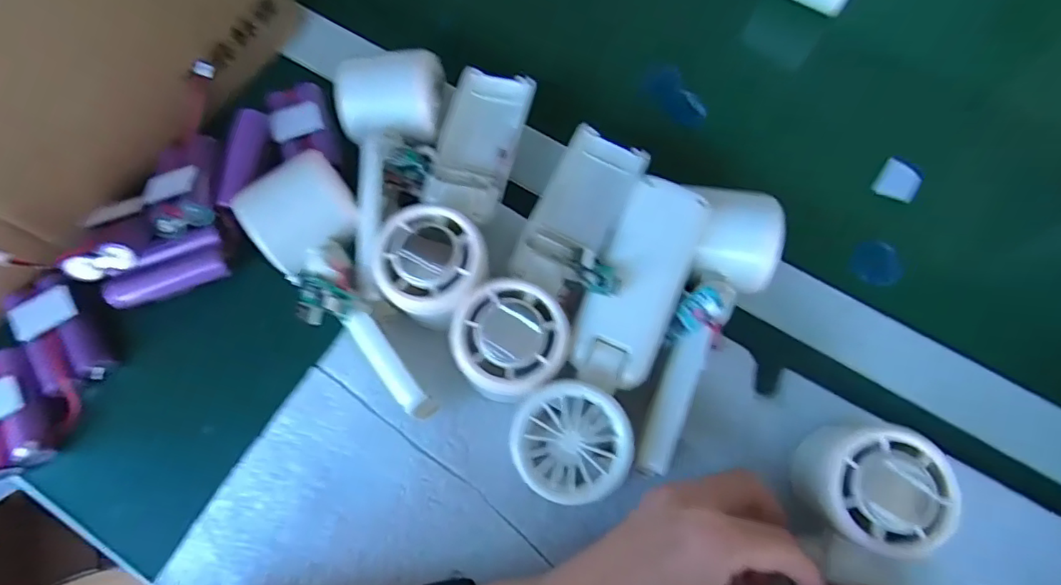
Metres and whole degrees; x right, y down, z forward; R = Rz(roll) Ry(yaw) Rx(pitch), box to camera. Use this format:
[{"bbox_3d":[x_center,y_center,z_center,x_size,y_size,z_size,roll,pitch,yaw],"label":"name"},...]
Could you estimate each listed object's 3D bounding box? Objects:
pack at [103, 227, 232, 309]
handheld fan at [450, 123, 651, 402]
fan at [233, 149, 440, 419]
[{"bbox_3d":[-0.215,-0.013,0.337,0.066,0.019,0.030,-25,98,-11],"label":"pack"},{"bbox_3d":[0.017,-0.019,0.302,0.057,0.045,0.163,28,74,8],"label":"handheld fan"},{"bbox_3d":[-0.097,-0.004,0.308,0.056,0.050,0.155,-36,76,-12],"label":"fan"}]

